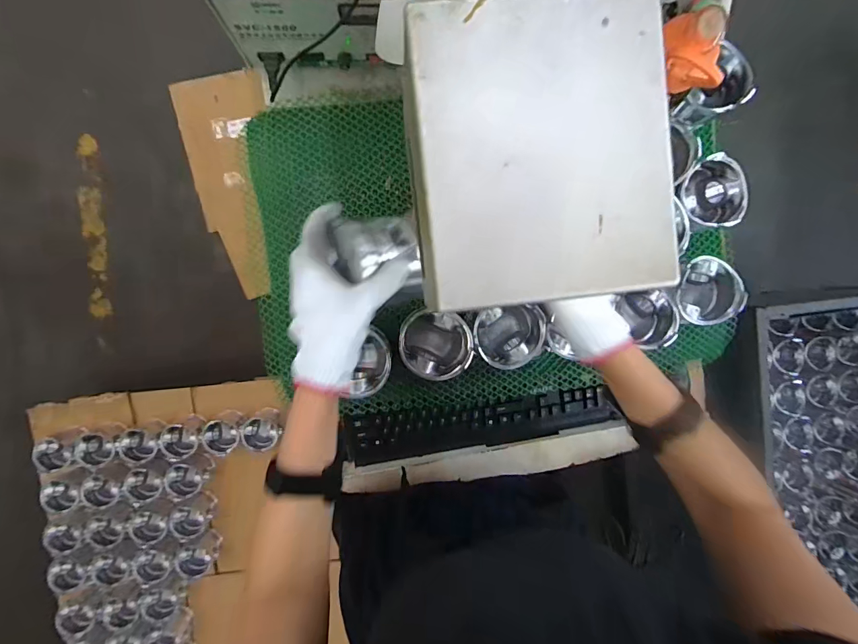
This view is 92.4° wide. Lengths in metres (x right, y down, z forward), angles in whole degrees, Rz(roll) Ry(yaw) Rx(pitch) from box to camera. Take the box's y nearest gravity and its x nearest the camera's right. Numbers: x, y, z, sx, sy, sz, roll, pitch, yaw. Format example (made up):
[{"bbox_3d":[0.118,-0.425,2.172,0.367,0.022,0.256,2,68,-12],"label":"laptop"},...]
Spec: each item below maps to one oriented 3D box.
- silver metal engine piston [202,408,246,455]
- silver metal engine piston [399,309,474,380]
[{"bbox_3d":[-0.536,0.290,1.081,0.091,0.085,0.101,14,93,-7],"label":"silver metal engine piston"},{"bbox_3d":[0.007,0.027,0.545,0.086,0.080,0.087,5,94,-6],"label":"silver metal engine piston"}]

